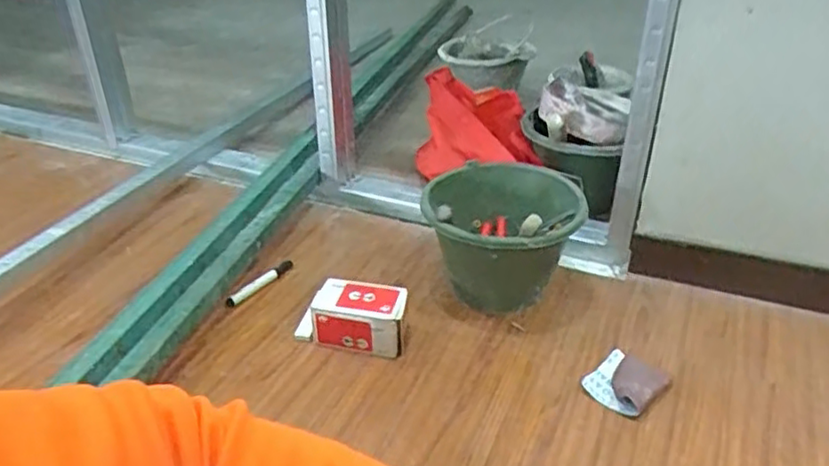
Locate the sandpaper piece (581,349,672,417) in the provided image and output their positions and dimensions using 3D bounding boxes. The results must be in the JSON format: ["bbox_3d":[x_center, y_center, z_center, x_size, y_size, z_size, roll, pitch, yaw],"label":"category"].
[{"bbox_3d":[0.291,0.207,0.927,0.093,0.020,0.092,-26,39,-33],"label":"sandpaper piece"}]

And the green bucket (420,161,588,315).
[{"bbox_3d":[0.136,0.012,1.067,0.230,0.218,0.216,-2,32,1],"label":"green bucket"}]

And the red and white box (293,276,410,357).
[{"bbox_3d":[-0.093,0.127,1.014,0.160,0.079,0.088,1,32,7],"label":"red and white box"}]

